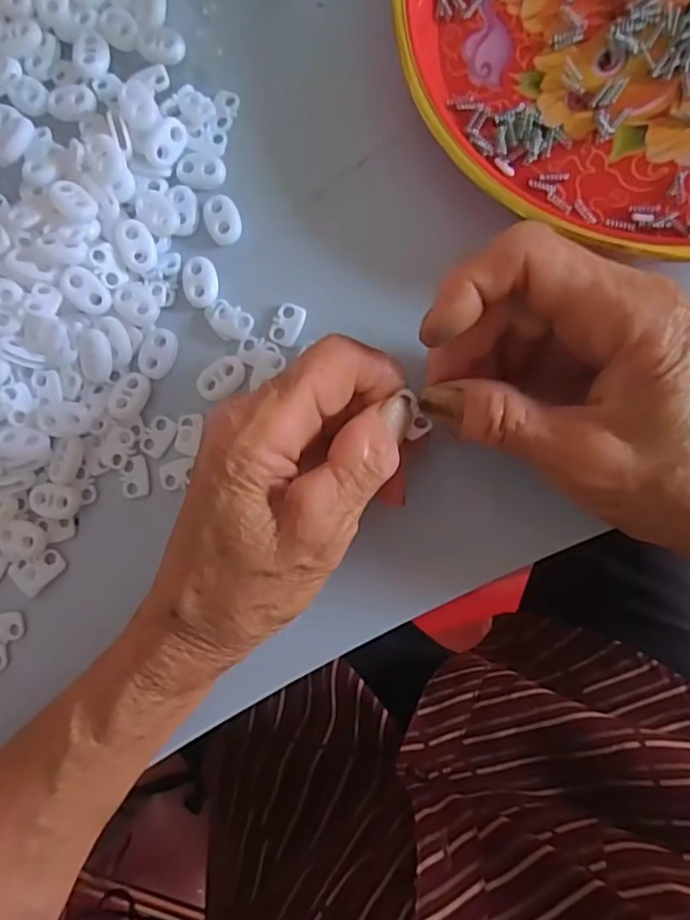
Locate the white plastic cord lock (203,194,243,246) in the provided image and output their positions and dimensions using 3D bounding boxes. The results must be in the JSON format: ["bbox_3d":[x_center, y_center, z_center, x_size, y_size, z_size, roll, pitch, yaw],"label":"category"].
[{"bbox_3d":[-0.054,-0.106,0.269,0.015,0.004,0.022,-17,84,6],"label":"white plastic cord lock"}]

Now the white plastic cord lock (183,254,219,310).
[{"bbox_3d":[-0.063,-0.078,0.268,0.015,0.004,0.023,-18,84,5],"label":"white plastic cord lock"}]

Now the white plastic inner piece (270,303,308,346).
[{"bbox_3d":[-0.025,-0.058,0.263,0.013,0.004,0.018,23,89,8],"label":"white plastic inner piece"}]

